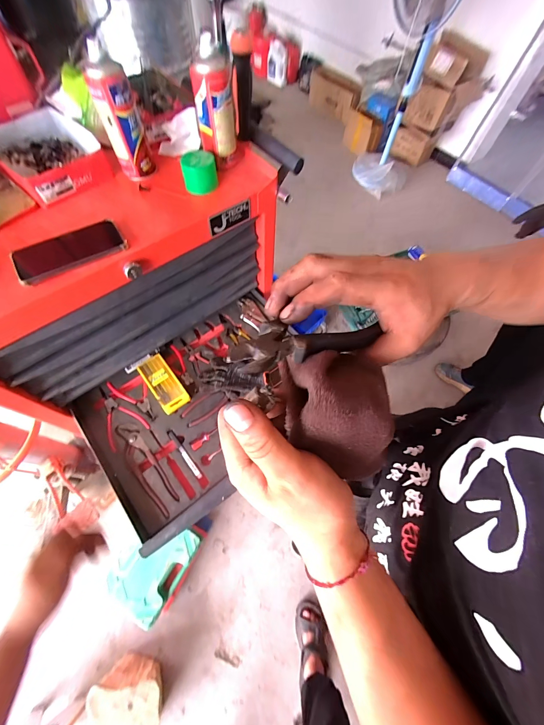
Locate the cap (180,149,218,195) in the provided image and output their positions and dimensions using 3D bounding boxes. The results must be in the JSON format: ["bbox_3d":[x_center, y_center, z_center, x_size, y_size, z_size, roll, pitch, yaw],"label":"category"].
[{"bbox_3d":[-0.141,-0.371,0.558,0.067,0.052,0.061,1,64,-2],"label":"cap"}]

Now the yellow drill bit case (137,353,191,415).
[{"bbox_3d":[-0.278,0.051,0.735,0.070,0.016,0.163,-35,70,-17],"label":"yellow drill bit case"}]

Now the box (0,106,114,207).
[{"bbox_3d":[-0.436,-0.405,0.559,0.222,0.052,0.169,38,69,15],"label":"box"}]

